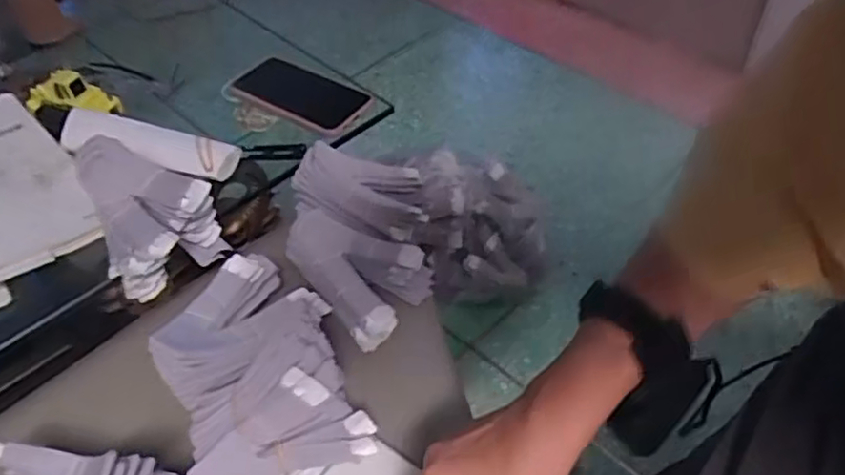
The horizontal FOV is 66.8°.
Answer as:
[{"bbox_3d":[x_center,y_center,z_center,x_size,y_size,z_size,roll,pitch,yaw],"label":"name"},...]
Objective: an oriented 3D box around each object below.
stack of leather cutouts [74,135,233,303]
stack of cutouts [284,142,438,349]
[{"bbox_3d":[-0.245,-0.014,0.559,0.109,0.101,0.103,14,51,17],"label":"stack of leather cutouts"},{"bbox_3d":[-0.059,0.005,0.605,0.129,0.081,0.199,-5,48,0],"label":"stack of cutouts"}]

